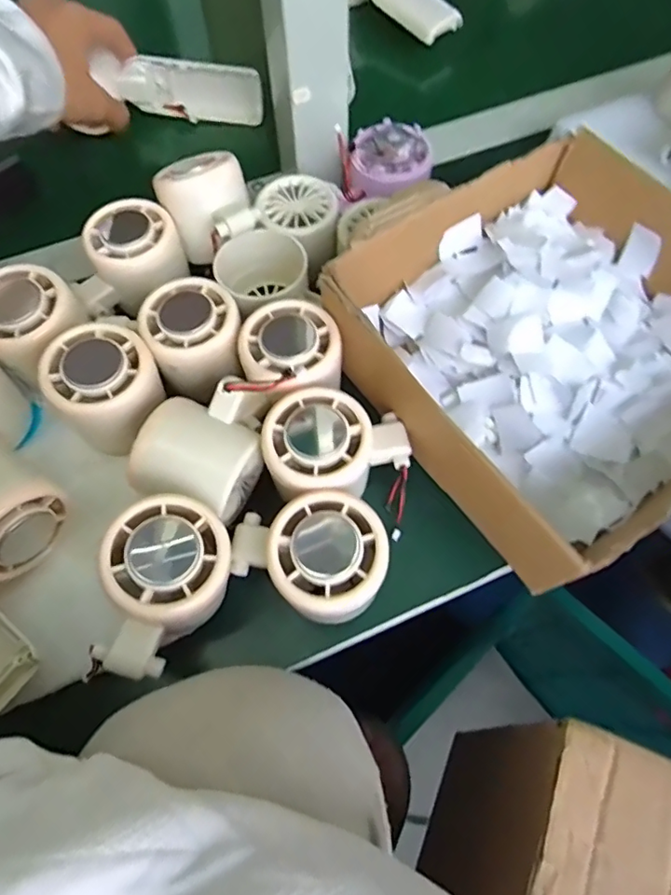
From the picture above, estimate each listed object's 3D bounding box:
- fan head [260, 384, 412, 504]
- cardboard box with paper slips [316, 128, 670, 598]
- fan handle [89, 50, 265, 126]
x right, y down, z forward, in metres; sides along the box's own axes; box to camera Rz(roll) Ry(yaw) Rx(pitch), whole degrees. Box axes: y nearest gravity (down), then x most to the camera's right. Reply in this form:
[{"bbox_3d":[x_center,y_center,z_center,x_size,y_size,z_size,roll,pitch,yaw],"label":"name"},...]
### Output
[{"bbox_3d":[0.000,0.002,0.291,0.078,0.049,0.055,-15,66,-5],"label":"fan head"},{"bbox_3d":[0.130,-0.062,0.307,0.215,0.061,0.204,-35,69,-14],"label":"cardboard box with paper slips"},{"bbox_3d":[-0.122,-0.291,0.438,0.124,0.047,0.018,5,65,-2],"label":"fan handle"}]

